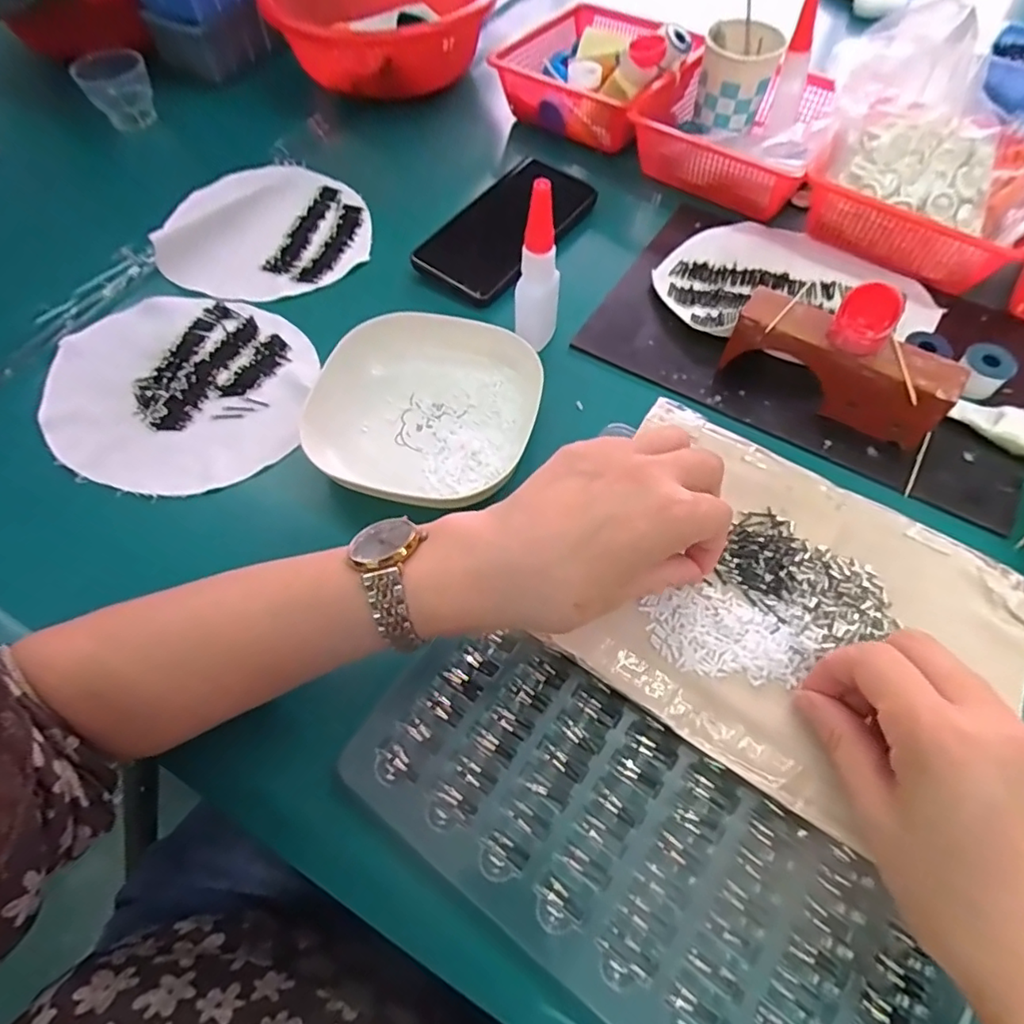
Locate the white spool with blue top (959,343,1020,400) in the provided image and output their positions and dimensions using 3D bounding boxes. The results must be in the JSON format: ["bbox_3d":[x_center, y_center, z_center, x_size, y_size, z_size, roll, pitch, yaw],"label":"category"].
[{"bbox_3d":[0.315,-0.095,0.385,0.032,0.019,0.031,0,61,1],"label":"white spool with blue top"}]

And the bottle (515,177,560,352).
[{"bbox_3d":[0.015,-0.155,0.378,0.021,0.113,0.030,26,64,15],"label":"bottle"}]

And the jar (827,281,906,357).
[{"bbox_3d":[0.209,-0.113,0.339,0.032,0.028,0.029,33,66,18],"label":"jar"}]

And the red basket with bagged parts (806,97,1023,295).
[{"bbox_3d":[0.329,-0.254,0.442,0.170,0.078,0.132,32,66,17],"label":"red basket with bagged parts"}]

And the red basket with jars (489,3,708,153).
[{"bbox_3d":[0.094,-0.429,0.548,0.162,0.072,0.184,34,66,18],"label":"red basket with jars"}]

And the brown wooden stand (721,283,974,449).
[{"bbox_3d":[0.208,-0.092,0.374,0.131,0.051,0.038,32,66,17],"label":"brown wooden stand"}]

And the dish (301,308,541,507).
[{"bbox_3d":[-0.056,-0.074,0.377,0.133,0.026,0.153,10,61,7],"label":"dish"}]

